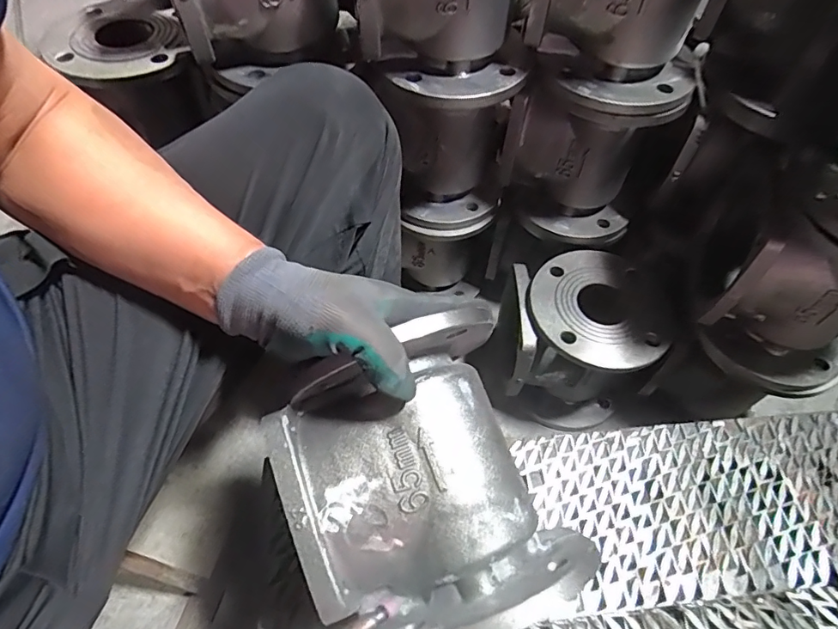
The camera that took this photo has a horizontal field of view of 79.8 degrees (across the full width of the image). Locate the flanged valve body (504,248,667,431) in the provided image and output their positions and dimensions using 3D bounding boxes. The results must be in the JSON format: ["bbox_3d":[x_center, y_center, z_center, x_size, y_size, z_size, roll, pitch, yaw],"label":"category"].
[{"bbox_3d":[0.216,0.038,0.713,0.177,0.207,0.176,1,56,-2],"label":"flanged valve body"}]

